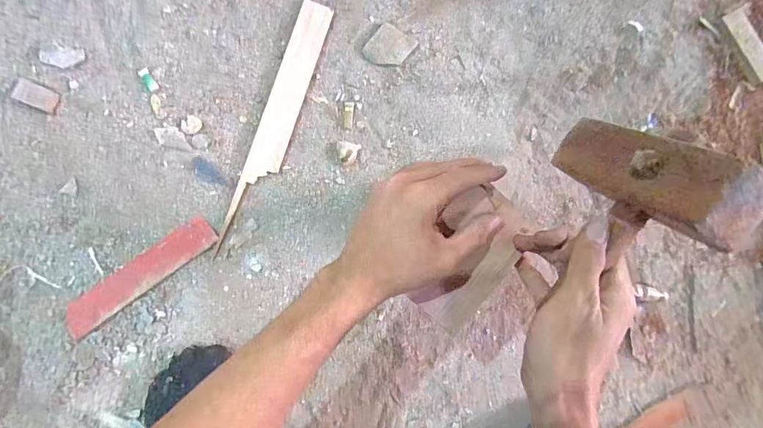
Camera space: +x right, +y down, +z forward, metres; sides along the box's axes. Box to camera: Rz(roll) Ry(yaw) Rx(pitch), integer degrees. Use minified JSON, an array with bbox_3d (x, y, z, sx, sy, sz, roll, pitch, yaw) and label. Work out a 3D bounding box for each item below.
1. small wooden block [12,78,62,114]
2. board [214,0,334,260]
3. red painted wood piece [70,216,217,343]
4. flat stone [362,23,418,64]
[{"bbox_3d":[-0.370,-0.127,0.443,0.045,0.004,0.024,23,83,-7],"label":"small wooden block"},{"bbox_3d":[-0.119,-0.108,0.480,0.039,0.006,0.296,18,83,-7],"label":"board"},{"bbox_3d":[-0.264,0.066,0.451,0.176,0.004,0.036,-37,92,-10],"label":"red painted wood piece"},{"bbox_3d":[0.011,-0.205,0.509,0.047,0.005,0.056,37,81,-5],"label":"flat stone"}]

